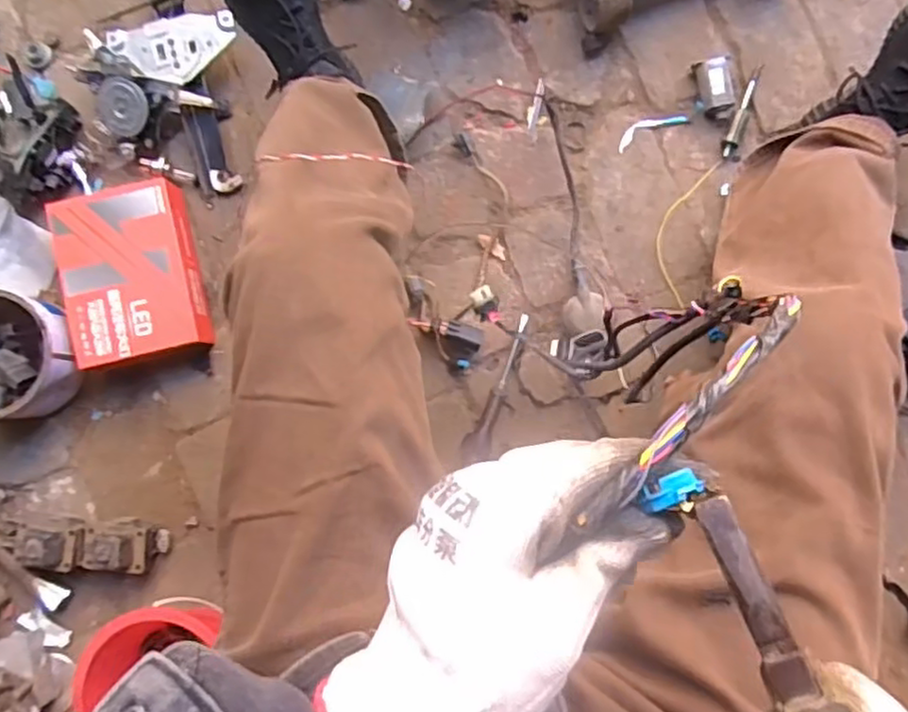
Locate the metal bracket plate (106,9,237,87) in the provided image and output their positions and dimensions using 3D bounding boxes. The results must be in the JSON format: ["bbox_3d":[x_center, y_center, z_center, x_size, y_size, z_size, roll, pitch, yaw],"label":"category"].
[{"bbox_3d":[-0.346,-0.383,0.855,0.153,0.020,0.082,-14,86,-4],"label":"metal bracket plate"}]

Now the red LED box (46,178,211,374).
[{"bbox_3d":[-0.398,-0.102,0.845,0.157,0.066,0.210,-12,87,2],"label":"red LED box"}]

